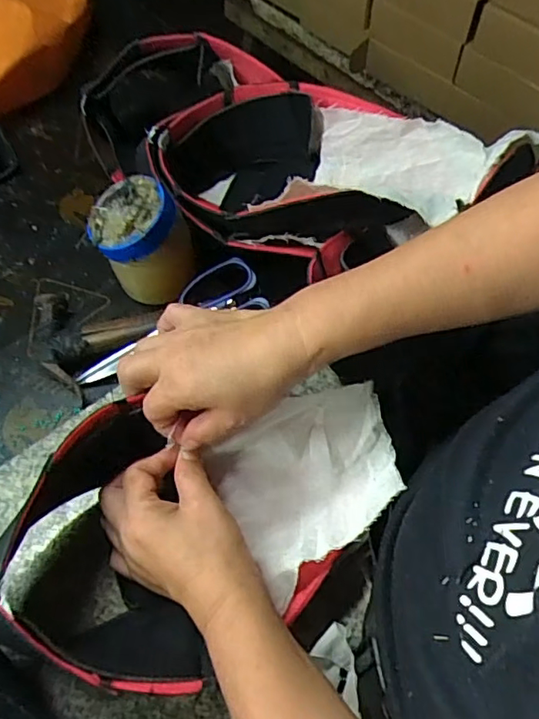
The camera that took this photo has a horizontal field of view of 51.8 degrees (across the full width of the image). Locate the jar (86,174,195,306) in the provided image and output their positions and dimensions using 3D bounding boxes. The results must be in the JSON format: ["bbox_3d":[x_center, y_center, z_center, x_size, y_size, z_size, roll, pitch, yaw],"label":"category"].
[{"bbox_3d":[-0.113,-0.098,0.506,0.080,0.120,0.077,-16,62,-8],"label":"jar"}]

